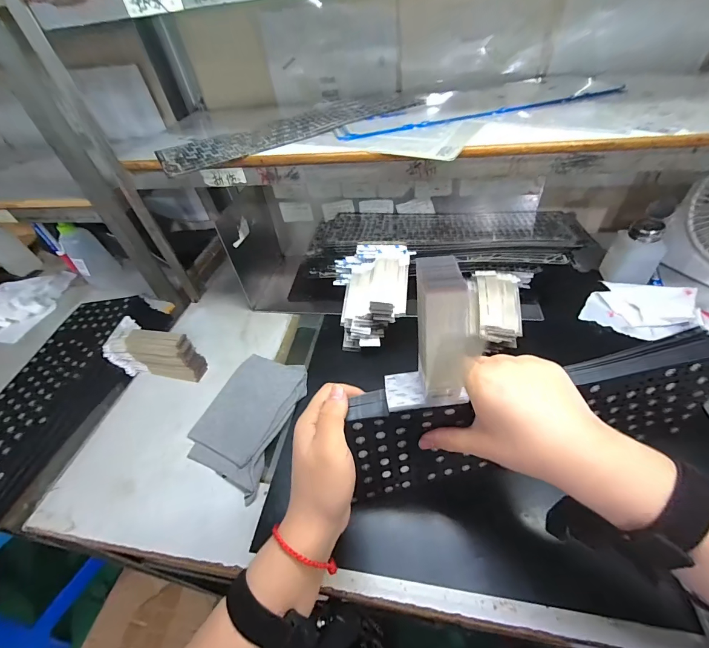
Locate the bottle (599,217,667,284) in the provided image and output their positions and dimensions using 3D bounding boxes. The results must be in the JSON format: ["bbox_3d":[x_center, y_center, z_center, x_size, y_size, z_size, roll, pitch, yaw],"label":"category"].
[{"bbox_3d":[0.439,-0.110,0.541,0.051,0.101,0.058,-7,44,1],"label":"bottle"}]

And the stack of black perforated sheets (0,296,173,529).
[{"bbox_3d":[-0.438,0.098,0.488,0.168,0.028,0.374,4,45,12],"label":"stack of black perforated sheets"}]

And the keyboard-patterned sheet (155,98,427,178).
[{"bbox_3d":[-0.092,-0.278,0.486,0.349,0.011,0.130,-24,46,-16],"label":"keyboard-patterned sheet"}]

